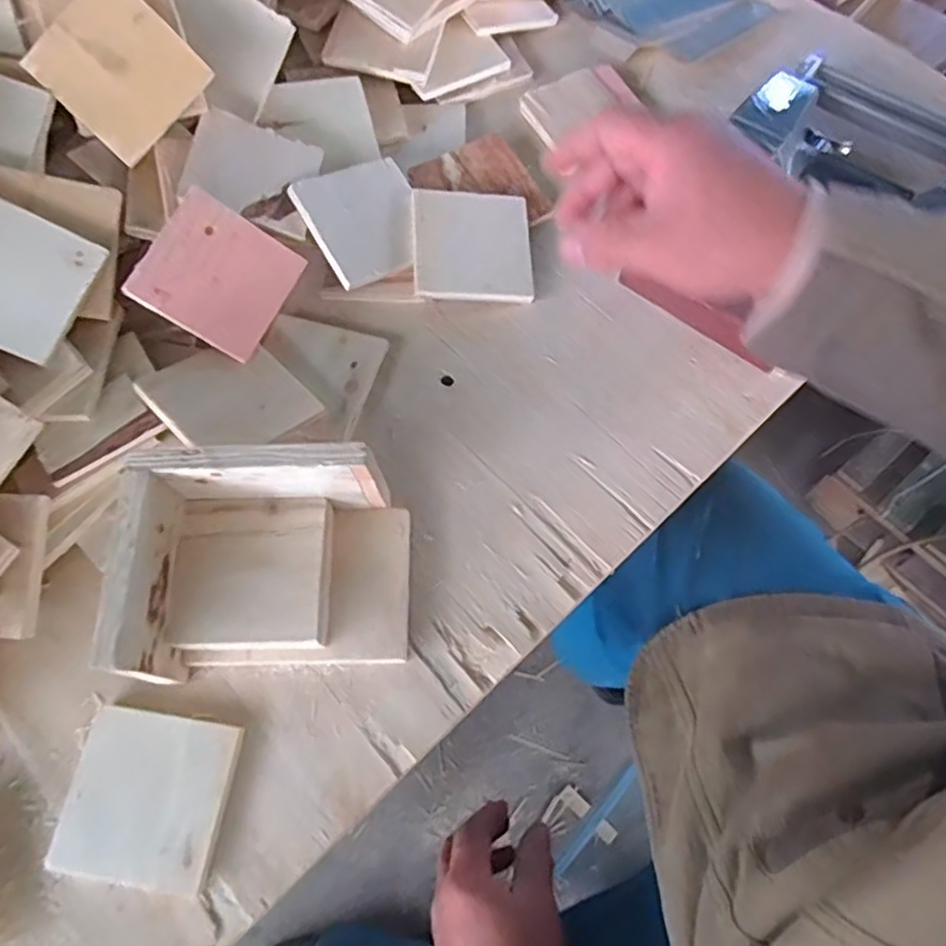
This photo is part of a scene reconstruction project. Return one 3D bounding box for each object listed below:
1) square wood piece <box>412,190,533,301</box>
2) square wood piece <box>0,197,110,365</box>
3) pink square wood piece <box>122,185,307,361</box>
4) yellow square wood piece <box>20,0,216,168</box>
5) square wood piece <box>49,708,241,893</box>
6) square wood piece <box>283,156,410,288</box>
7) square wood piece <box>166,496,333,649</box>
[{"bbox_3d":[0.000,-0.180,0.547,0.093,0.005,0.086,0,83,-11],"label":"square wood piece"},{"bbox_3d":[-0.317,-0.134,0.469,0.092,0.010,0.093,26,86,-20],"label":"square wood piece"},{"bbox_3d":[-0.184,-0.144,0.502,0.094,0.006,0.093,33,79,-24],"label":"pink square wood piece"},{"bbox_3d":[-0.258,-0.296,0.502,0.094,0.005,0.096,-44,105,7],"label":"yellow square wood piece"},{"bbox_3d":[-0.198,0.197,0.419,0.097,0.007,0.093,8,68,5],"label":"square wood piece"},{"bbox_3d":[-0.083,-0.201,0.541,0.088,0.008,0.093,-30,84,-18],"label":"square wood piece"},{"bbox_3d":[-0.141,0.063,0.440,0.096,0.013,0.094,0,72,-2],"label":"square wood piece"}]

